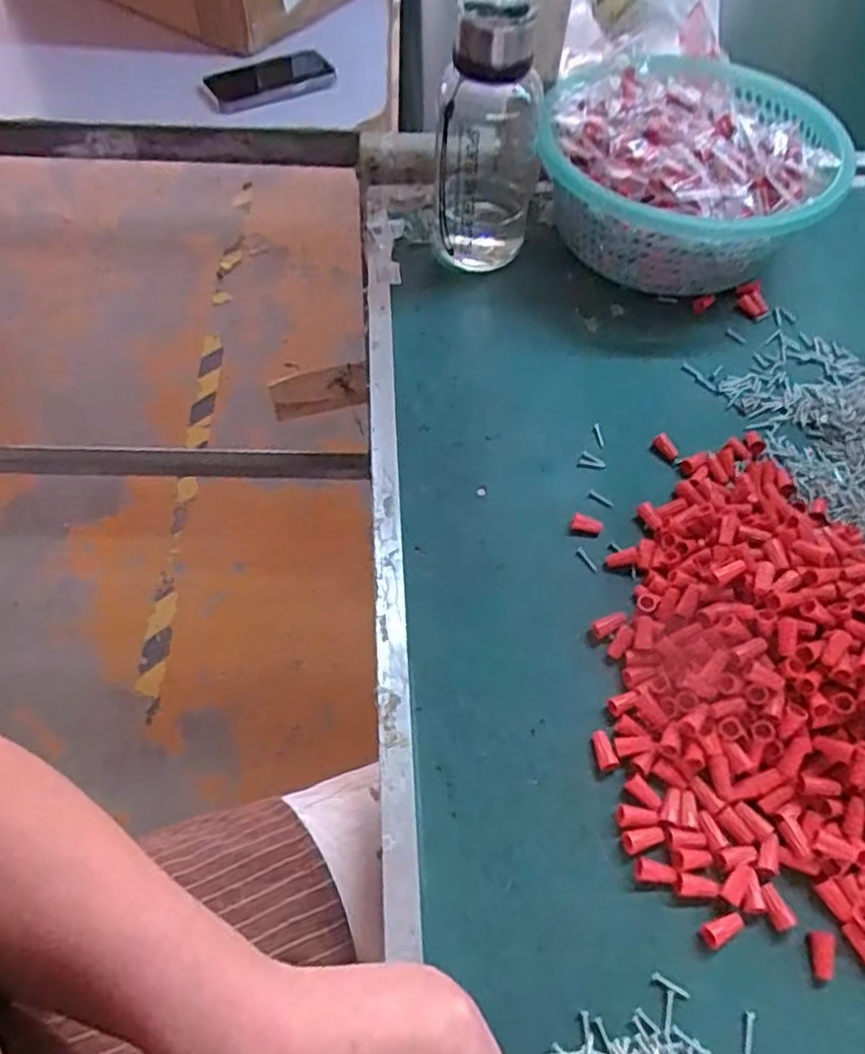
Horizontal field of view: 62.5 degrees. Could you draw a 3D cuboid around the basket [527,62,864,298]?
[{"bbox_3d":[0.241,-0.352,0.696,0.260,0.103,0.280,2,58,-3],"label":"basket"}]

